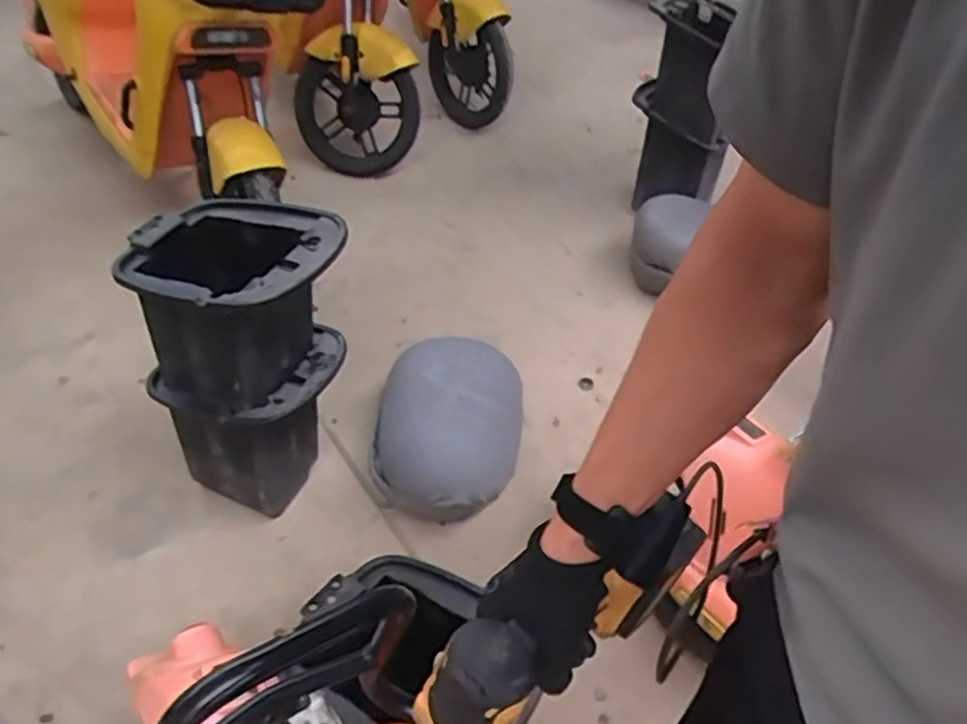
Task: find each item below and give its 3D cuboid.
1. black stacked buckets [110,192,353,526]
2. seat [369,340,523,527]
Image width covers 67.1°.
[{"bbox_3d":[-0.389,0.024,1.247,0.306,0.586,0.256,27,48,19],"label":"black stacked buckets"},{"bbox_3d":[-0.068,0.127,1.445,0.283,0.195,0.371,4,45,-4],"label":"seat"}]

